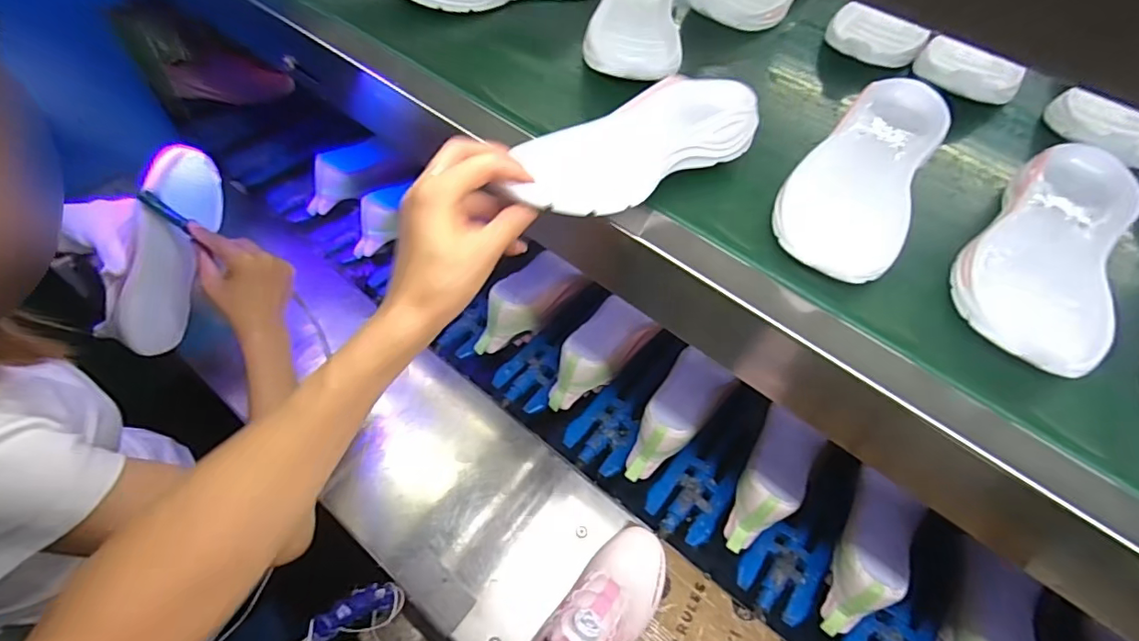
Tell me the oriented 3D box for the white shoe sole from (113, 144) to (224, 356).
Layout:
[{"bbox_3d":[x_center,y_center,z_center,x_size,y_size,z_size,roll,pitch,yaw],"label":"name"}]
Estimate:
[{"bbox_3d":[-0.473,-0.077,0.631,0.038,0.080,0.248,23,100,16],"label":"white shoe sole"}]

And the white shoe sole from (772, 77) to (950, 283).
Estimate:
[{"bbox_3d":[0.246,-0.125,0.448,0.100,0.054,0.238,26,58,17],"label":"white shoe sole"}]

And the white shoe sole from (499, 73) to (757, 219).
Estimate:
[{"bbox_3d":[0.056,-0.136,0.422,0.217,0.047,0.092,-27,58,-16],"label":"white shoe sole"}]

